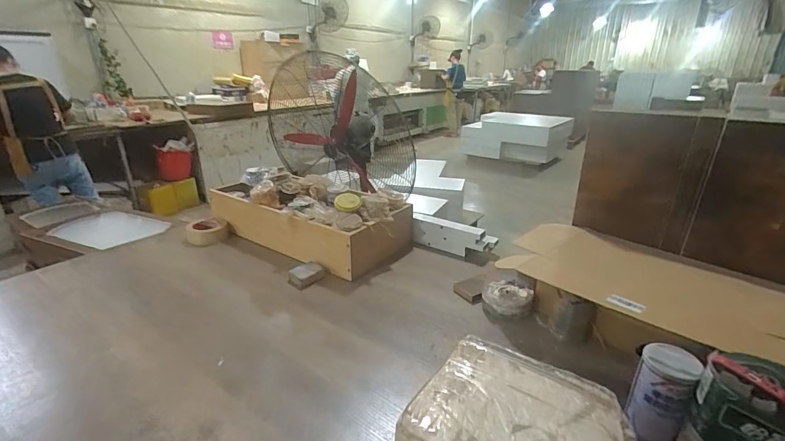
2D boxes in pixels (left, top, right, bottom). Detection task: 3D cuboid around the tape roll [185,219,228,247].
[{"bbox_3d":[-0.541,0.034,1.107,0.112,0.050,0.113,-13,25,-27],"label":"tape roll"}]

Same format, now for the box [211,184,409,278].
[{"bbox_3d":[-0.246,-0.004,1.107,0.588,0.126,0.255,15,27,33],"label":"box"}]

